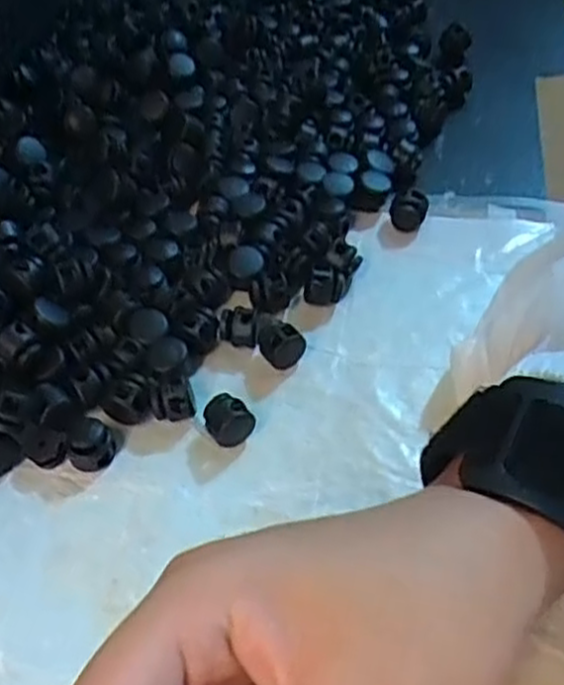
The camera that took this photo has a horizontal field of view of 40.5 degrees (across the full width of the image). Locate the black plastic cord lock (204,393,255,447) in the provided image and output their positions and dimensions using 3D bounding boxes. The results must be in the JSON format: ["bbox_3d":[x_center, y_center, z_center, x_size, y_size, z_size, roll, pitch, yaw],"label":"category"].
[{"bbox_3d":[-0.020,0.029,0.282,0.015,0.016,0.016,0,50,0],"label":"black plastic cord lock"}]

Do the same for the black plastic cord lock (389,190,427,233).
[{"bbox_3d":[0.058,-0.061,0.351,0.016,0.017,0.017,11,51,9],"label":"black plastic cord lock"}]

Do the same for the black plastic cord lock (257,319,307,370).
[{"bbox_3d":[-0.001,0.002,0.304,0.018,0.016,0.013,31,57,23],"label":"black plastic cord lock"}]

